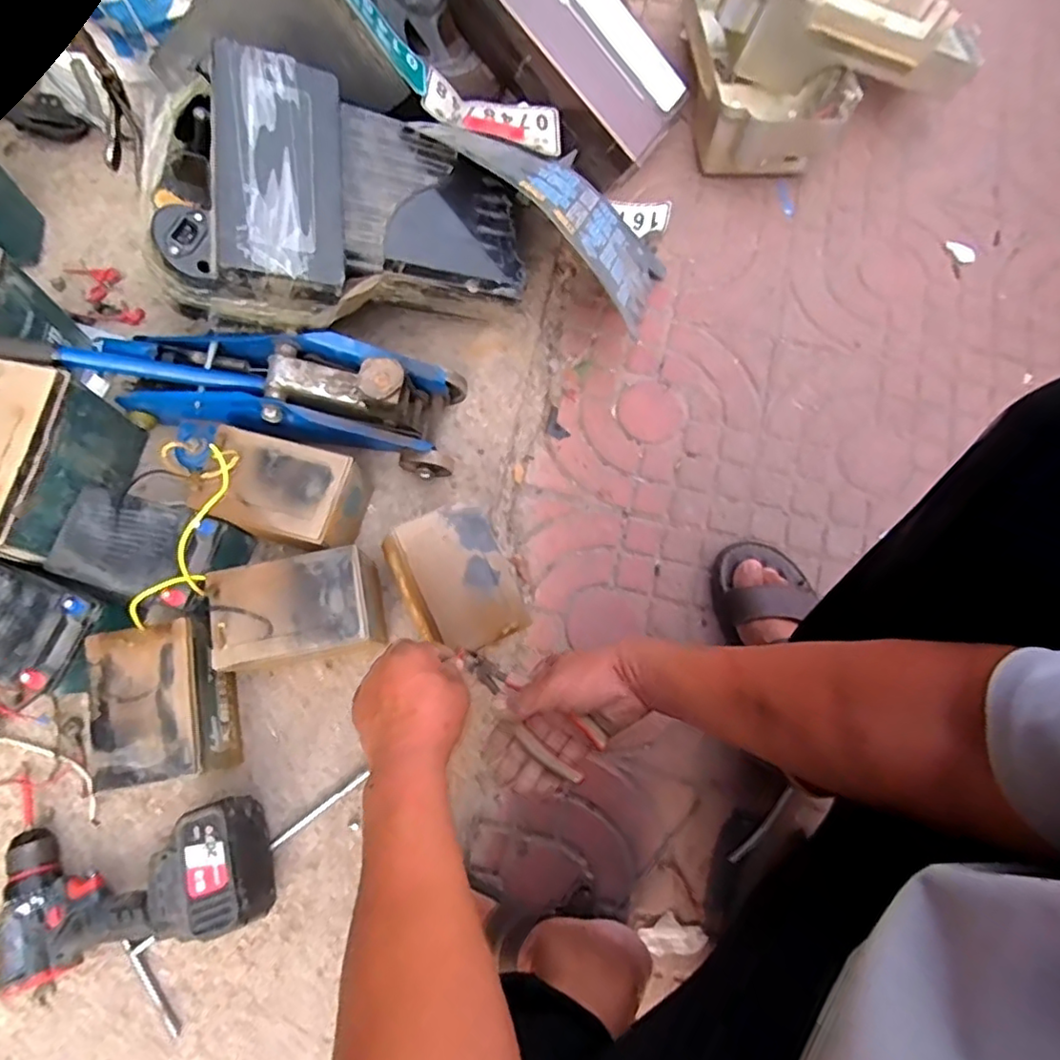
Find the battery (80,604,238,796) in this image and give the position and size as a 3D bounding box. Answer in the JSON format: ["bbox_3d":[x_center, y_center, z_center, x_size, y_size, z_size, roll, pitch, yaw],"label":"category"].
[{"bbox_3d":[-0.367,0.174,0.618,0.105,0.107,0.153,-11,74,-1],"label":"battery"}]

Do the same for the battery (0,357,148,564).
[{"bbox_3d":[-0.505,-0.058,0.624,0.086,0.144,0.184,5,75,3],"label":"battery"}]

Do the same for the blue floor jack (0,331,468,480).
[{"bbox_3d":[-0.307,-0.154,0.655,0.434,0.134,0.128,5,75,3],"label":"blue floor jack"}]

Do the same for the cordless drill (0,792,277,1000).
[{"bbox_3d":[-0.382,0.336,0.579,0.245,0.086,0.137,-15,75,-5],"label":"cordless drill"}]

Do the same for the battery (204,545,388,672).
[{"bbox_3d":[-0.236,0.088,0.637,0.156,0.106,0.101,-13,74,-2],"label":"battery"}]

